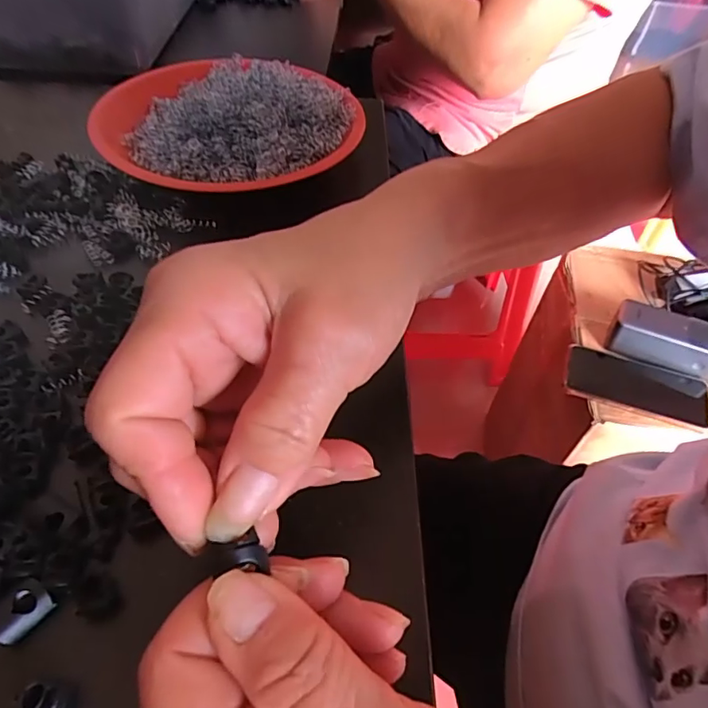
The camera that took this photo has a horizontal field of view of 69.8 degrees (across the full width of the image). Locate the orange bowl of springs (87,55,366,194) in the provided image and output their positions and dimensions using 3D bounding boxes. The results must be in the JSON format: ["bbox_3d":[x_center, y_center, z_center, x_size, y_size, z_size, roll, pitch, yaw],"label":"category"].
[{"bbox_3d":[-0.097,-0.174,0.368,0.193,0.052,0.169,15,51,8],"label":"orange bowl of springs"}]

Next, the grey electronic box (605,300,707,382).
[{"bbox_3d":[0.376,-0.017,0.605,0.123,0.053,0.057,22,52,13],"label":"grey electronic box"}]

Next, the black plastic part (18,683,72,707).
[{"bbox_3d":[-0.102,0.116,0.167,0.013,0.012,0.011,10,50,3],"label":"black plastic part"}]

